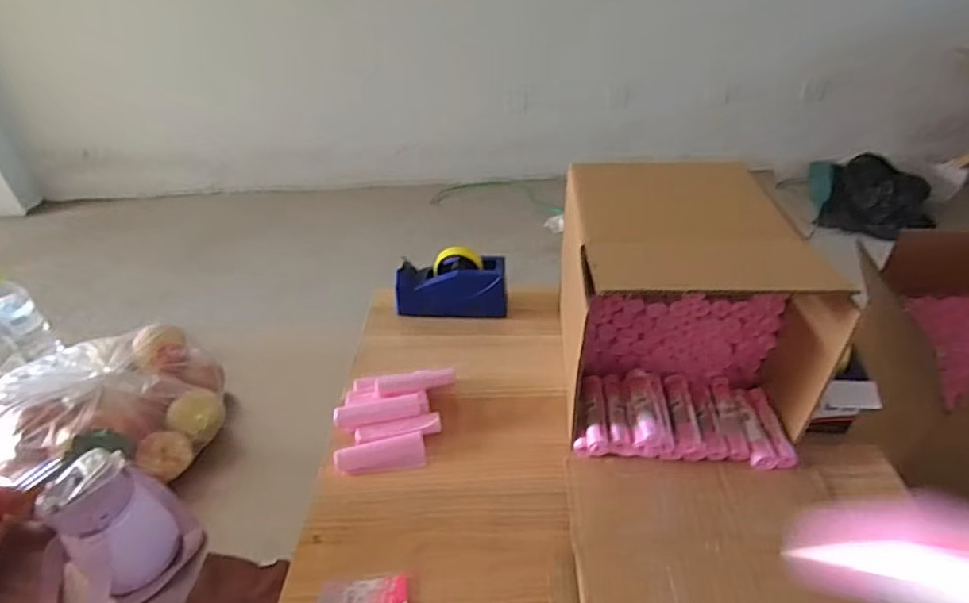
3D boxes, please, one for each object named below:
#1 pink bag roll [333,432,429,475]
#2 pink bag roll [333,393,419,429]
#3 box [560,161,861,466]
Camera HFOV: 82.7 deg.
[{"bbox_3d":[-0.142,0.214,0.759,0.119,0.032,0.037,-9,37,-6],"label":"pink bag roll"},{"bbox_3d":[-0.153,0.158,0.791,0.121,0.023,0.024,-10,38,-9],"label":"pink bag roll"},{"bbox_3d":[0.278,-0.001,0.807,0.291,0.275,0.385,-1,36,4],"label":"box"}]

